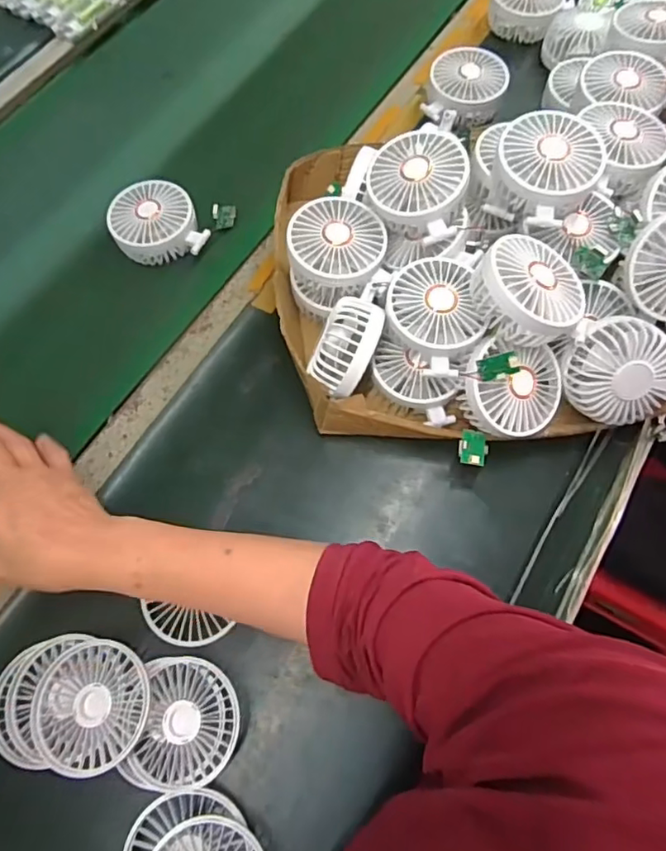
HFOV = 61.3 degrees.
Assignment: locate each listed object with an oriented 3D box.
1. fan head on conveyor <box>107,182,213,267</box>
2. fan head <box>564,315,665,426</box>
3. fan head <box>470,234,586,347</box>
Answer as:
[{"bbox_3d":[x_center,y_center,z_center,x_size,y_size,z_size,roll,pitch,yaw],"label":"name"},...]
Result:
[{"bbox_3d":[-0.190,-0.215,0.600,0.090,0.043,0.087,-26,69,-8],"label":"fan head on conveyor"},{"bbox_3d":[0.240,-0.044,0.469,0.084,0.039,0.086,-32,108,14],"label":"fan head"},{"bbox_3d":[0.154,-0.106,0.453,0.089,0.047,0.089,31,62,-6],"label":"fan head"}]

